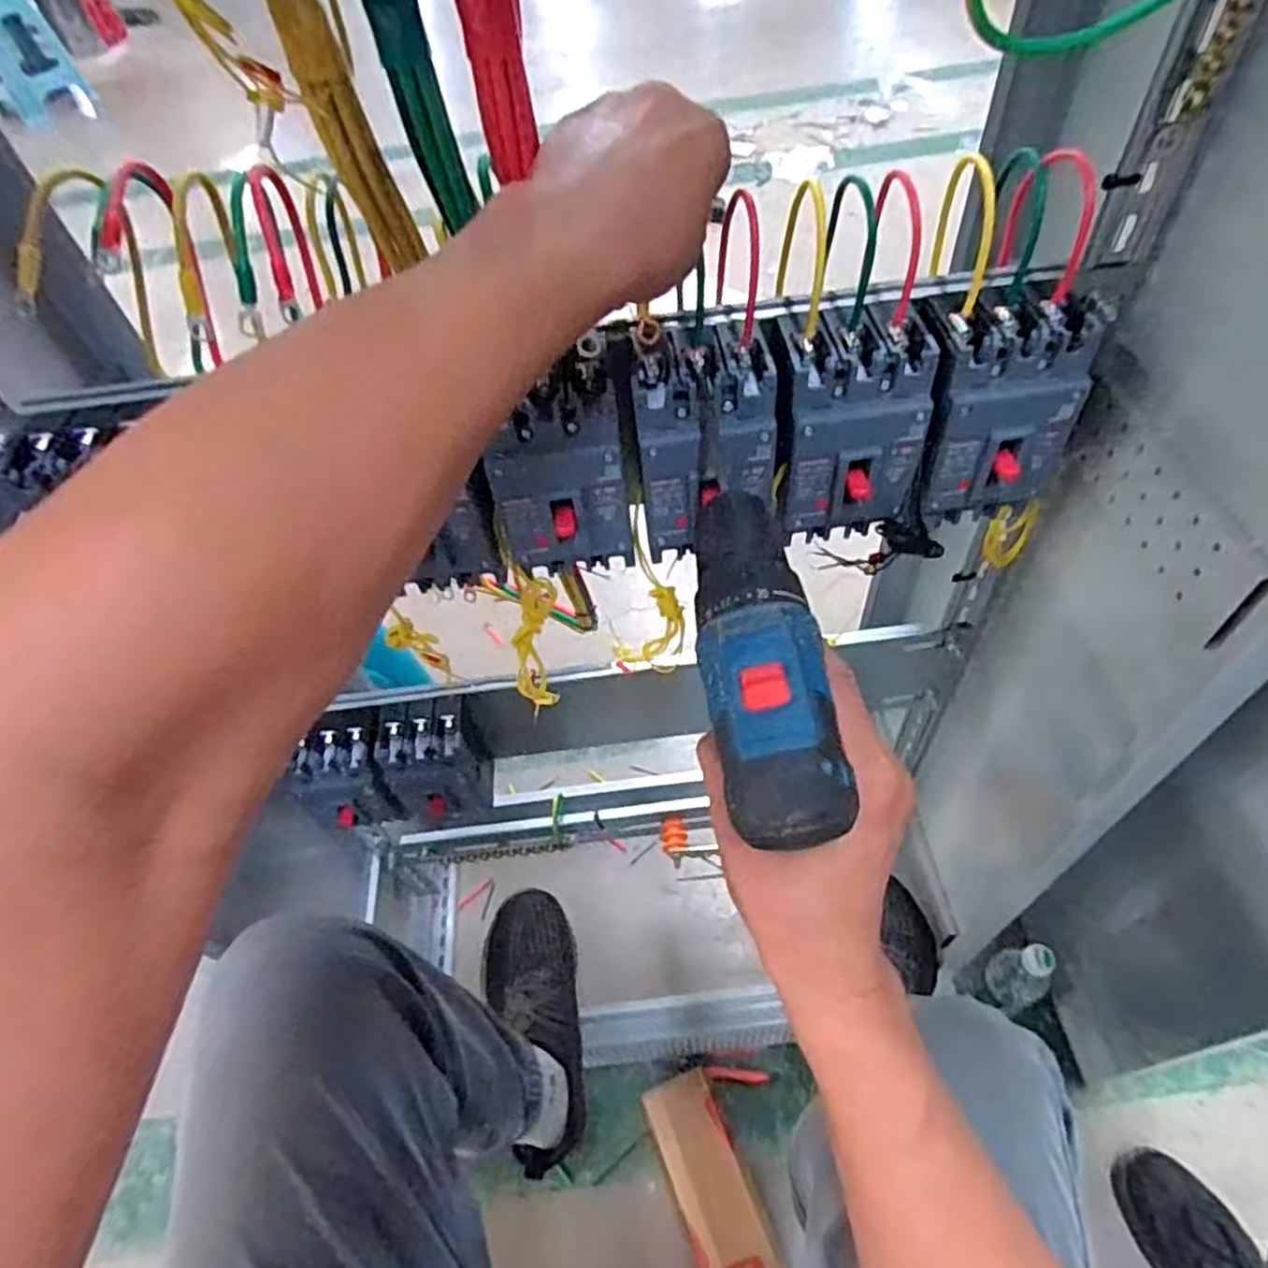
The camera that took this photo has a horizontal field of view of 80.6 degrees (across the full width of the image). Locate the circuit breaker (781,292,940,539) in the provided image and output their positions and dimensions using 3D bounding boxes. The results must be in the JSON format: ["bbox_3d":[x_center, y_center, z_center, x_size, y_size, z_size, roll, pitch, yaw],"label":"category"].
[{"bbox_3d":[0.121,-0.116,0.432,0.081,0.110,0.067,-4,52,3],"label":"circuit breaker"}]

